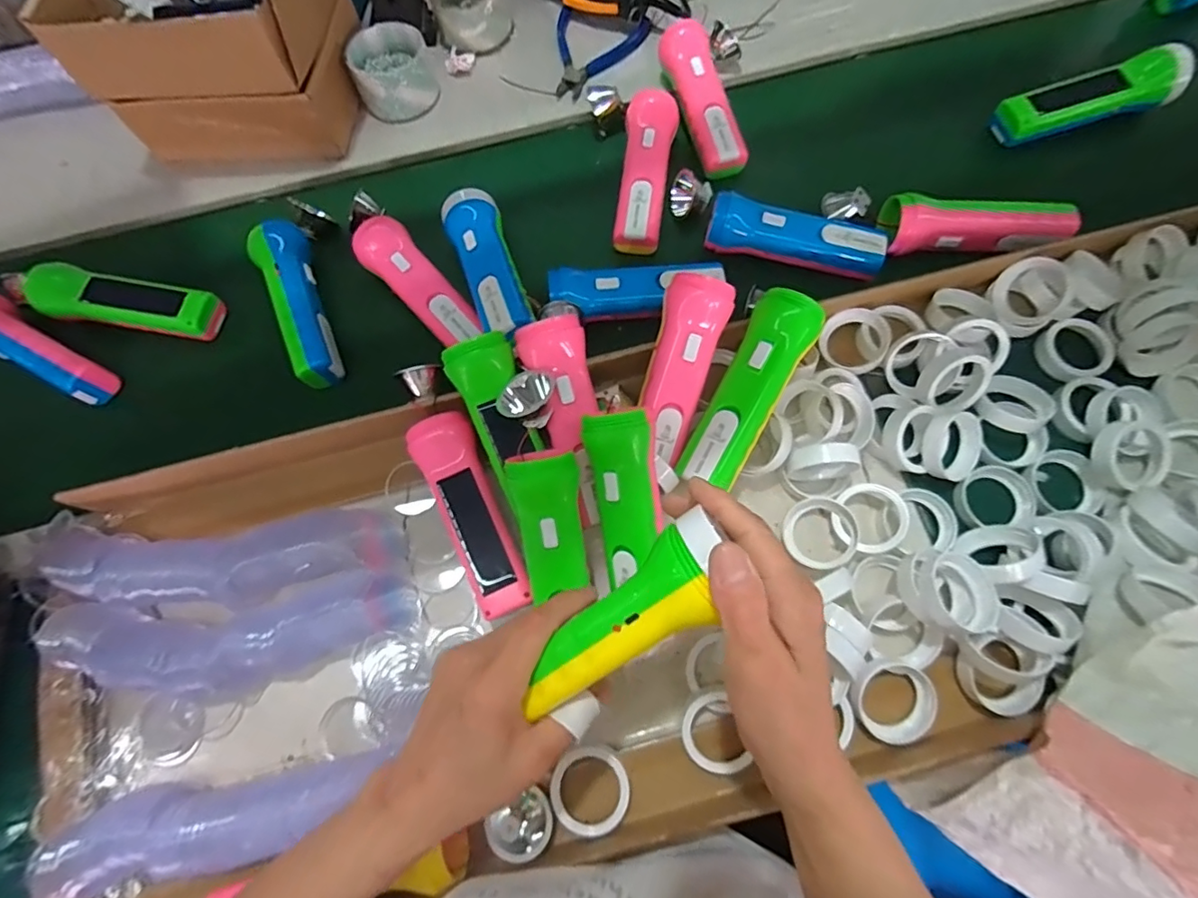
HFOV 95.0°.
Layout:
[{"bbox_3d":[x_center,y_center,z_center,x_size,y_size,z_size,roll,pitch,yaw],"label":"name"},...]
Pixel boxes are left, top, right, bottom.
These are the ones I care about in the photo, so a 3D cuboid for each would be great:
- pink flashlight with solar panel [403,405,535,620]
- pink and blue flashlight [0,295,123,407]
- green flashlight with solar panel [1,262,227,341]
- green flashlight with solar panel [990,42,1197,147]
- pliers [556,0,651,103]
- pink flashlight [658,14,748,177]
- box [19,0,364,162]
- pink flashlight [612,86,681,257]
[{"bbox_3d":[-0.095,0.050,0.422,0.043,0.049,0.155,-25,73,-6],"label":"pink flashlight with solar panel"},{"bbox_3d":[-0.522,-0.096,0.504,0.185,0.053,0.049,23,74,9],"label":"pink and blue flashlight"},{"bbox_3d":[-0.451,-0.139,0.517,0.189,0.051,0.054,10,73,5],"label":"green flashlight with solar panel"},{"bbox_3d":[0.481,-0.345,0.536,0.167,0.041,0.054,-14,72,-2],"label":"green flashlight with solar panel"},{"bbox_3d":[-0.013,-0.440,0.605,0.102,0.022,0.130,18,74,8],"label":"pliers"},{"bbox_3d":[0.102,-0.351,0.558,0.045,0.047,0.164,-15,72,-3],"label":"pink flashlight"},{"bbox_3d":[-0.371,-0.426,0.550,0.224,0.133,0.198,0,72,2],"label":"box"},{"bbox_3d":[0.046,-0.270,0.538,0.046,0.041,0.164,8,73,5],"label":"pink flashlight"}]

